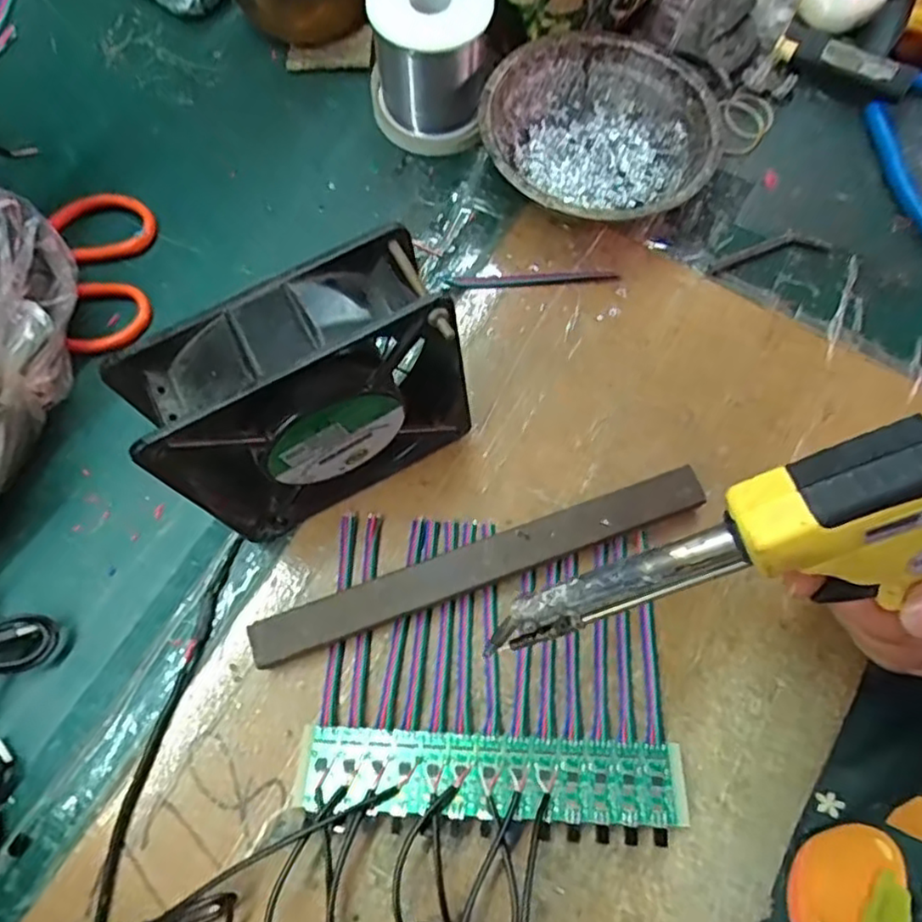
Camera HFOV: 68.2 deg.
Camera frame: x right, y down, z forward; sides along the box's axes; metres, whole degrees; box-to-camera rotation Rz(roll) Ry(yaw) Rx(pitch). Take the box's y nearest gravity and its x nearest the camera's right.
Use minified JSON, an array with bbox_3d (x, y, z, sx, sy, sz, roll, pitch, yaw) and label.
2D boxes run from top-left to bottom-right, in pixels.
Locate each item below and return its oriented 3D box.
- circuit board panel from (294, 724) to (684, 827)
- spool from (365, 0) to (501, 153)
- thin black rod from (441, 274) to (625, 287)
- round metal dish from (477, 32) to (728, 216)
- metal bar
[{"bbox_3d":[0.013,0.135,0.291,0.164,0.004,0.033,3,55,0],"label":"circuit board panel"},{"bbox_3d":[-0.016,-0.231,0.384,0.065,0.077,0.068,0,71,-1],"label":"spool"},{"bbox_3d":[0.039,-0.100,0.374,0.095,0.004,0.008,0,71,-1],"label":"thin black rod"},{"bbox_3d":[0.076,-0.178,0.381,0.124,0.042,0.127,0,71,-1],"label":"round metal dish"},{"bbox_3d":[0.011,0.049,0.318,0.213,0.018,0.019,-19,73,-7],"label":"metal bar"}]

